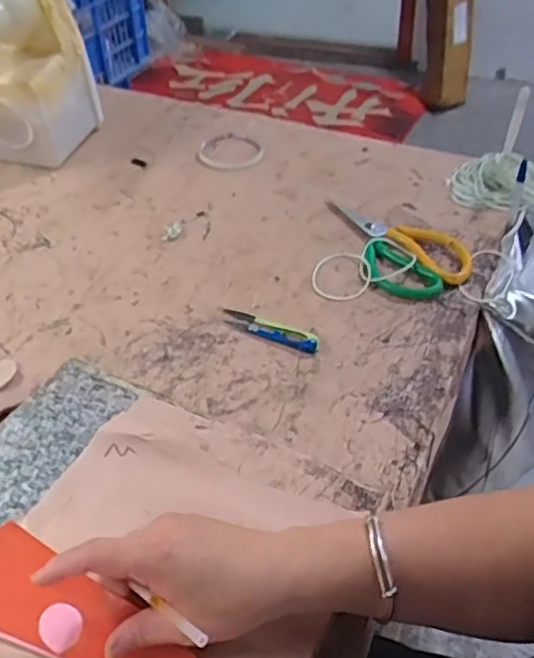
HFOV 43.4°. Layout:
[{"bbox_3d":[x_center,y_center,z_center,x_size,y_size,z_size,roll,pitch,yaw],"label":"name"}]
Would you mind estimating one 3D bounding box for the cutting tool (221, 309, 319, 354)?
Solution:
[{"bbox_3d":[0.003,0.000,0.637,0.101,0.006,0.024,22,48,21],"label":"cutting tool"}]

